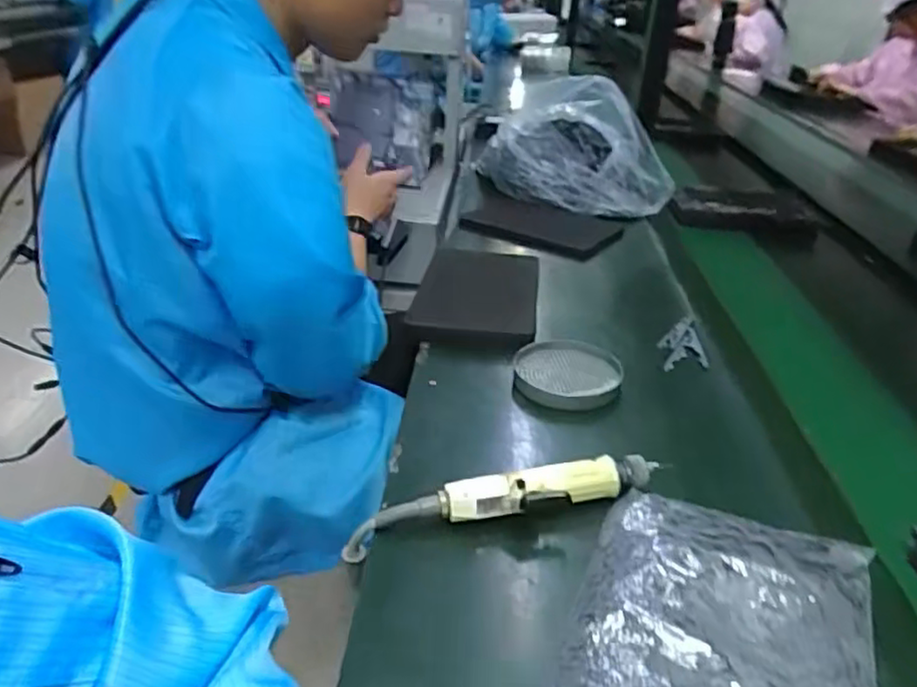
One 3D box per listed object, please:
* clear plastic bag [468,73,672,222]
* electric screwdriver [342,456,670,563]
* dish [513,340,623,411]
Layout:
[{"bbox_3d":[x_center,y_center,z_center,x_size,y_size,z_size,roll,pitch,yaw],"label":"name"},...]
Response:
[{"bbox_3d":[0.205,-0.363,1.284,0.373,0.225,0.179,8,30,8],"label":"clear plastic bag"},{"bbox_3d":[0.055,0.125,0.553,0.232,0.041,0.036,-4,31,-11],"label":"electric screwdriver"},{"bbox_3d":[0.116,0.033,0.730,0.110,0.028,0.106,2,30,-1],"label":"dish"}]

